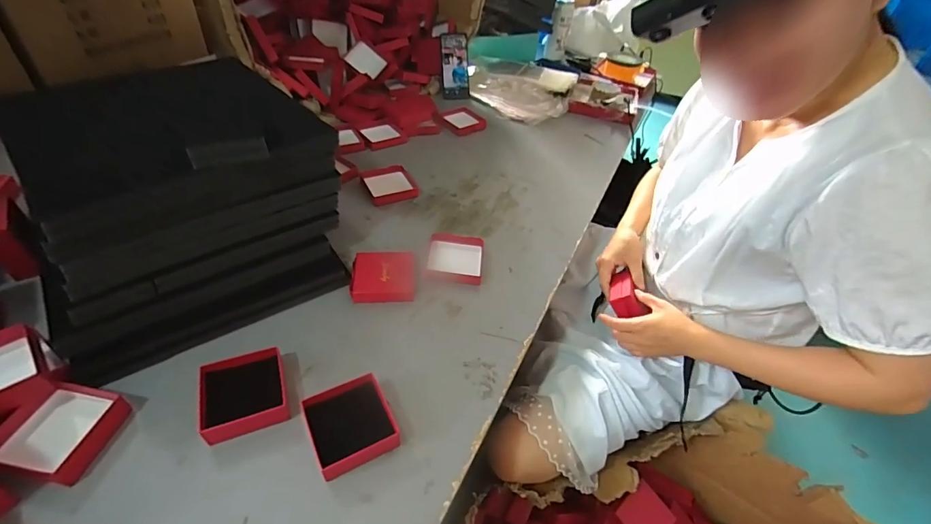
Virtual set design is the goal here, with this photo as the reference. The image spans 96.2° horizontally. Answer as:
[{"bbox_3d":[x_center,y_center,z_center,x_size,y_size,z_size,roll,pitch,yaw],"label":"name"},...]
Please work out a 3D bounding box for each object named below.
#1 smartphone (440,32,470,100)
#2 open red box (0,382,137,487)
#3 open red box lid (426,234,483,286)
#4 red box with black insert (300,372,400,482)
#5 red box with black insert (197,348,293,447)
[{"bbox_3d":[-0.029,-0.558,1.197,0.080,0.171,0.016,-6,26,-4],"label":"smartphone"},{"bbox_3d":[-0.432,0.179,0.451,0.096,0.031,0.096,11,44,6],"label":"open red box"},{"bbox_3d":[-0.016,-0.004,0.706,0.090,0.021,0.097,5,43,-1],"label":"open red box lid"},{"bbox_3d":[-0.132,0.189,0.482,0.091,0.036,0.092,-19,48,-24],"label":"red box with black insert"},{"bbox_3d":[-0.260,0.156,0.494,0.088,0.035,0.088,-15,47,-20],"label":"red box with black insert"}]

